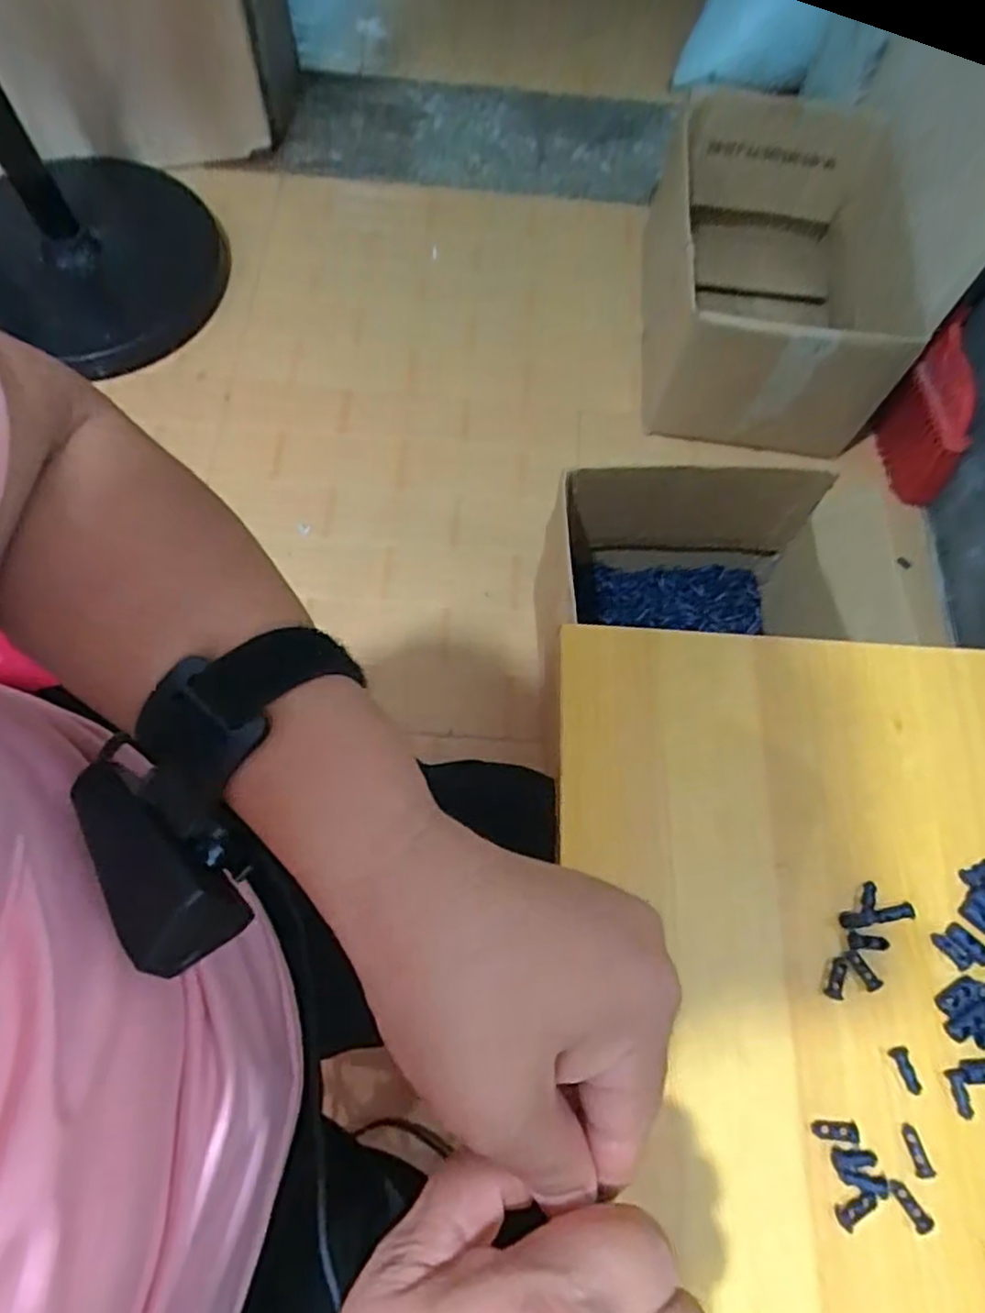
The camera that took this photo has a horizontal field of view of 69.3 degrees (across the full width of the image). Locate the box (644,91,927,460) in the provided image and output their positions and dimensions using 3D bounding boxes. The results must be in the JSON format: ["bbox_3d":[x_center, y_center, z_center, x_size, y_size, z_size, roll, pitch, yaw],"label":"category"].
[{"bbox_3d":[0.384,-0.535,0.993,0.311,0.215,0.447,8,69,0],"label":"box"}]

